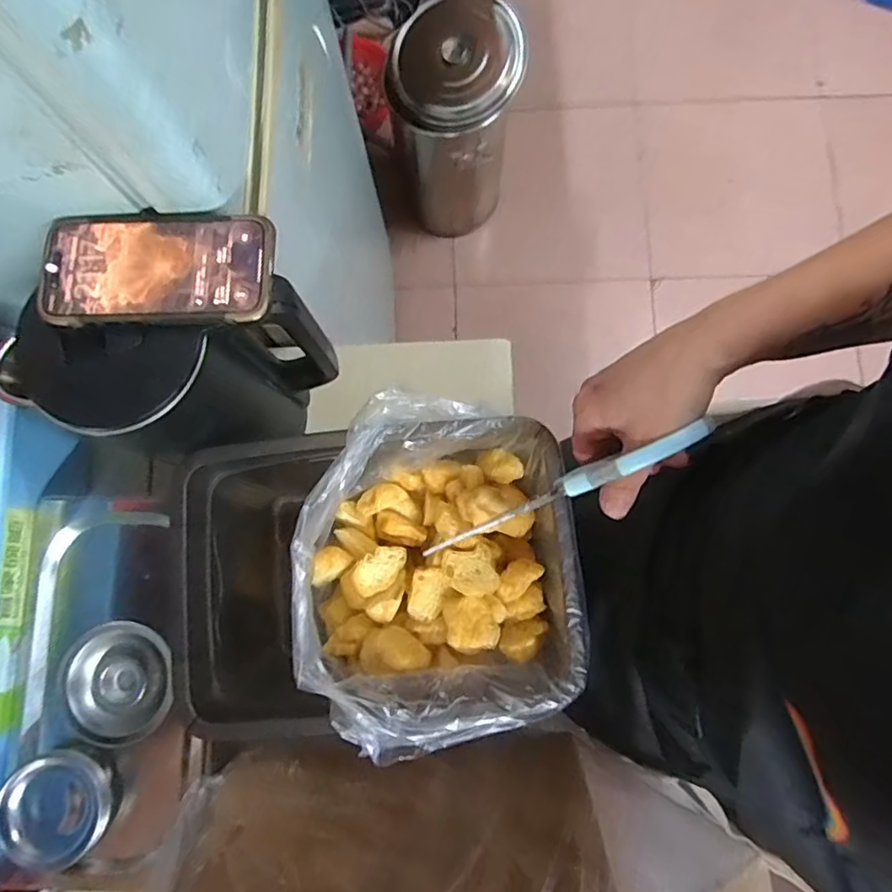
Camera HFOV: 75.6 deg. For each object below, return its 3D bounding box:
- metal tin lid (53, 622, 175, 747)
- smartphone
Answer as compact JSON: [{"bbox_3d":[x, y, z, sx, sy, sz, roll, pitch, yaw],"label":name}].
[{"bbox_3d":[-0.292,0.210,0.508,0.094,0.016,0.099,1,88,-16],"label":"metal tin lid"},{"bbox_3d":[-0.194,-0.121,0.388,0.151,0.008,0.080,-1,80,1],"label":"smartphone"}]

